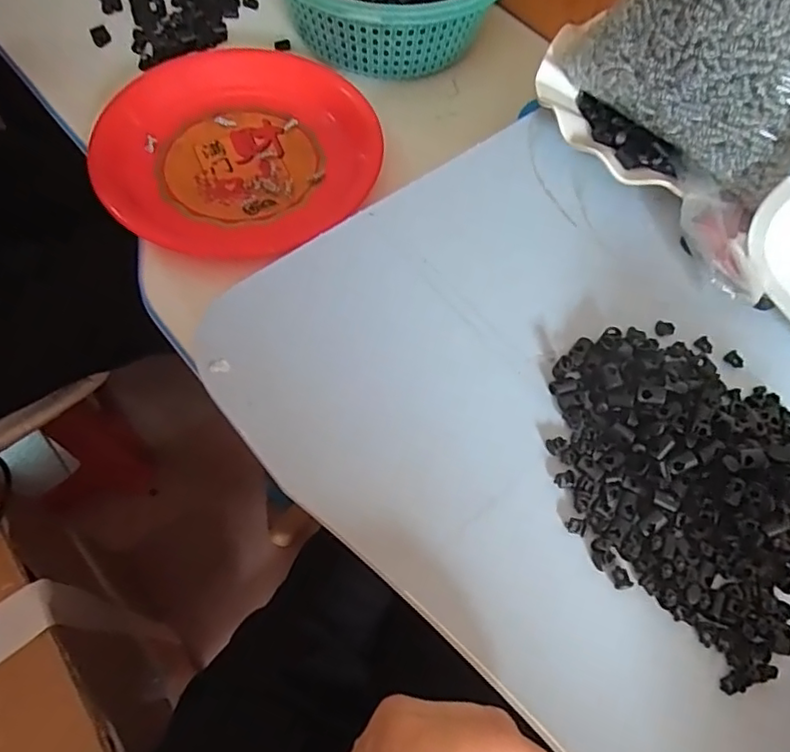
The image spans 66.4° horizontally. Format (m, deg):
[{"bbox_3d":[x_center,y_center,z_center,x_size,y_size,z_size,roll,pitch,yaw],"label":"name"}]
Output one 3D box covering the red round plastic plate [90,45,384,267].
[{"bbox_3d":[-0.136,-0.197,0.504,0.215,0.030,0.211,1,63,-3],"label":"red round plastic plate"}]

